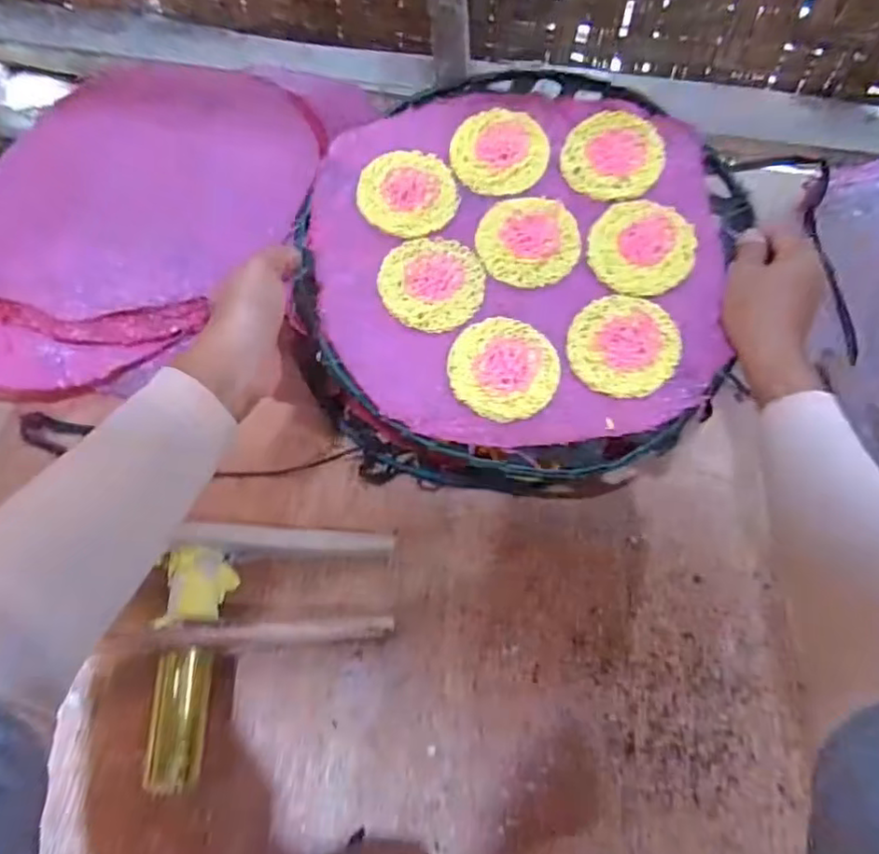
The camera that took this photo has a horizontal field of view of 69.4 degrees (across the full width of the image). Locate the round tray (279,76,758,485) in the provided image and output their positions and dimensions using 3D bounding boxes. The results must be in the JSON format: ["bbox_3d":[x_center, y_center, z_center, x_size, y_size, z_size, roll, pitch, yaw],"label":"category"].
[{"bbox_3d":[0.055,-0.127,0.488,0.315,0.049,0.344,1,67,-1],"label":"round tray"}]

